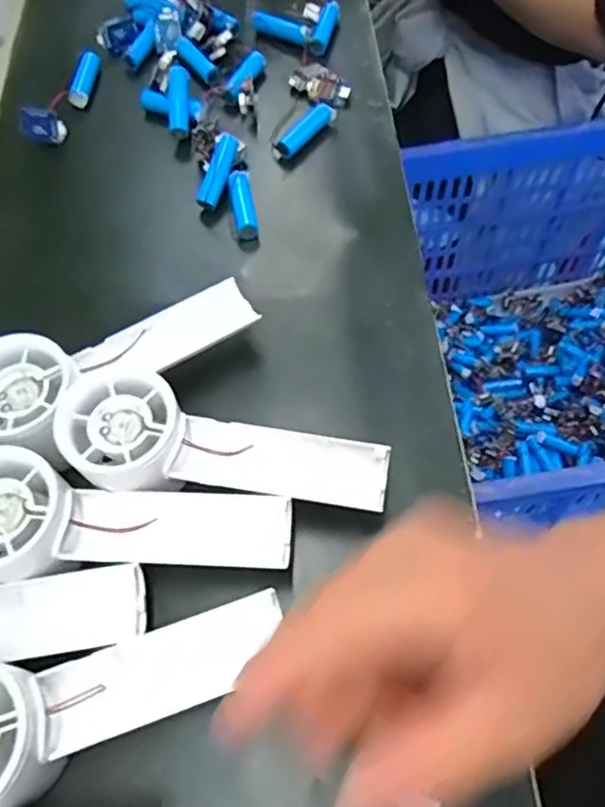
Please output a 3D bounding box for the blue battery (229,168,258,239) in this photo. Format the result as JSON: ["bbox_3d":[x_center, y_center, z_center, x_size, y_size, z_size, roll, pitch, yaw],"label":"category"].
[{"bbox_3d":[-0.040,-0.135,0.413,0.015,0.015,0.052,-9,67,-3],"label":"blue battery"}]

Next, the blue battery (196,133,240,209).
[{"bbox_3d":[-0.057,-0.157,0.413,0.014,0.014,0.051,18,85,11],"label":"blue battery"}]

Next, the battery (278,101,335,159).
[{"bbox_3d":[0.002,-0.197,0.437,0.048,0.010,0.015,-43,68,-3],"label":"battery"}]

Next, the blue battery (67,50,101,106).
[{"bbox_3d":[-0.173,-0.257,0.482,0.015,0.017,0.053,3,62,3],"label":"blue battery"}]

